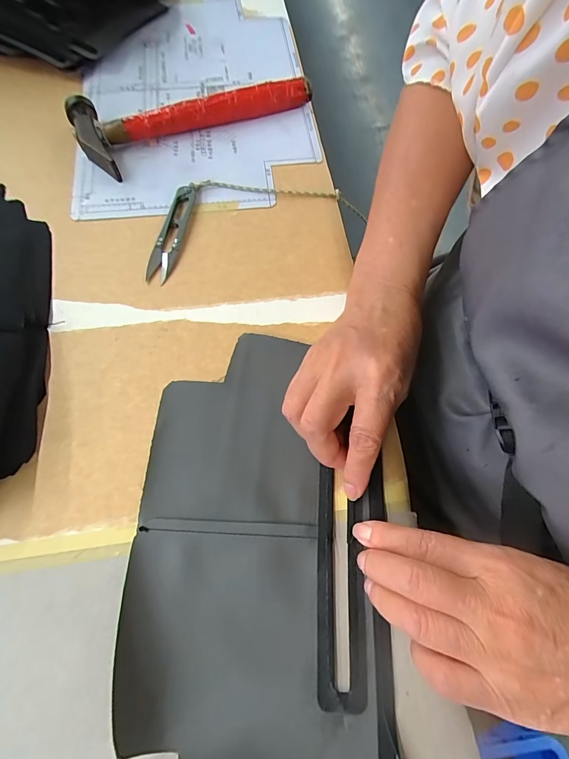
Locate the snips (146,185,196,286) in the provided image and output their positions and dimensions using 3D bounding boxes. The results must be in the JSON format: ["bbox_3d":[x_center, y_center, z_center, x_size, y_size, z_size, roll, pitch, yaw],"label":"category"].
[{"bbox_3d":[-0.101,-0.133,0.338,0.022,0.011,0.102,11,67,2],"label":"snips"}]

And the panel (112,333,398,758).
[{"bbox_3d":[-0.017,0.103,0.247,0.159,0.010,0.283,1,67,-2],"label":"panel"}]

